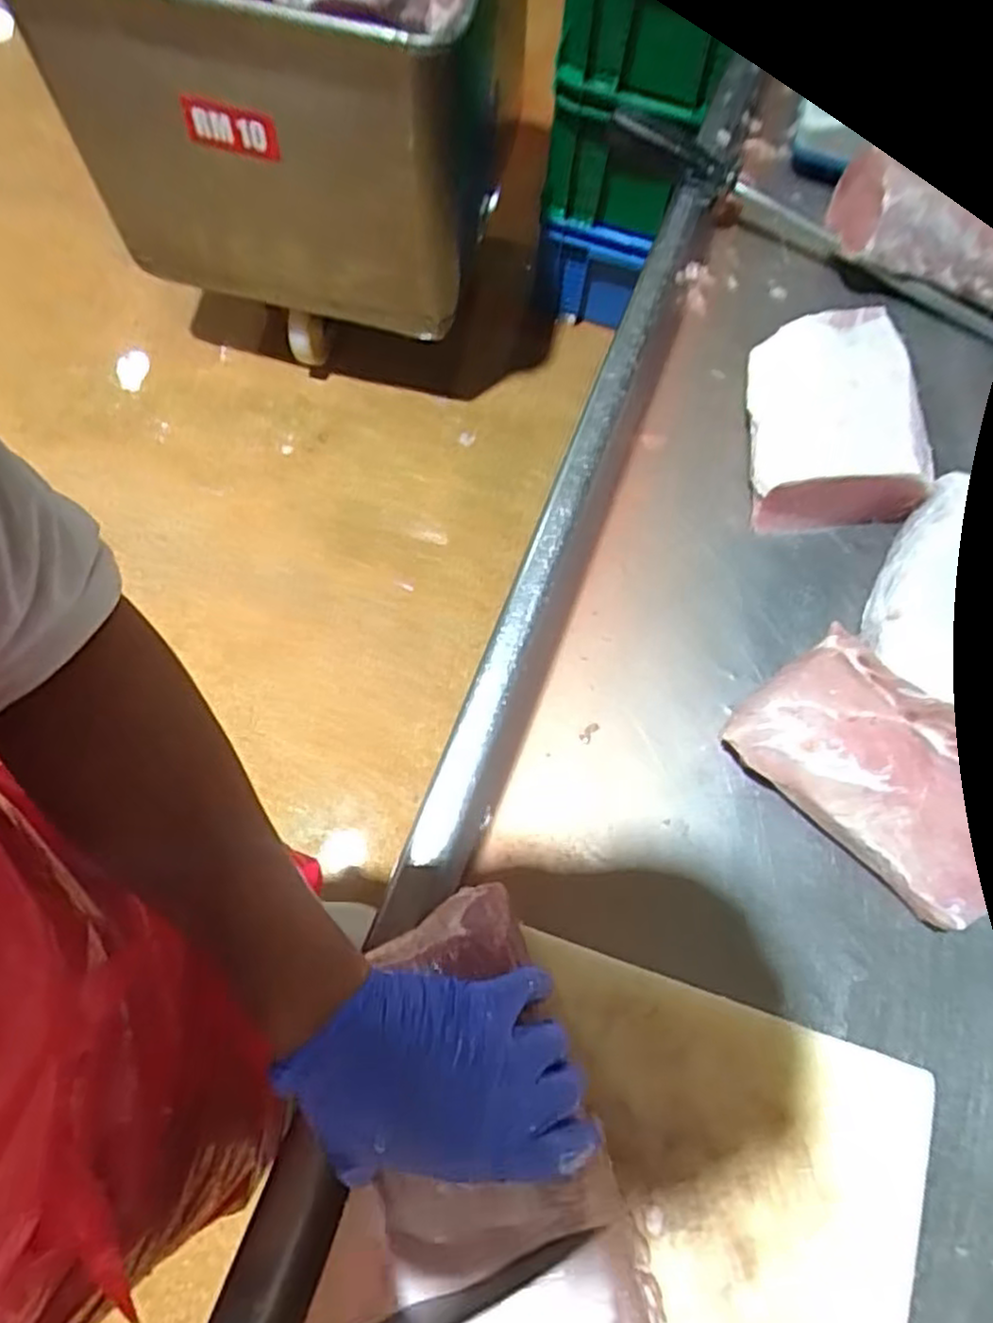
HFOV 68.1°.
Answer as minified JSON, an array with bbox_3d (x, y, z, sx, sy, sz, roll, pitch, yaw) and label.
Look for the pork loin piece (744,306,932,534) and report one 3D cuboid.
[{"bbox_3d":[0.261,-0.195,0.572,0.130,0.060,0.178,-2,72,-3],"label":"pork loin piece"}]

